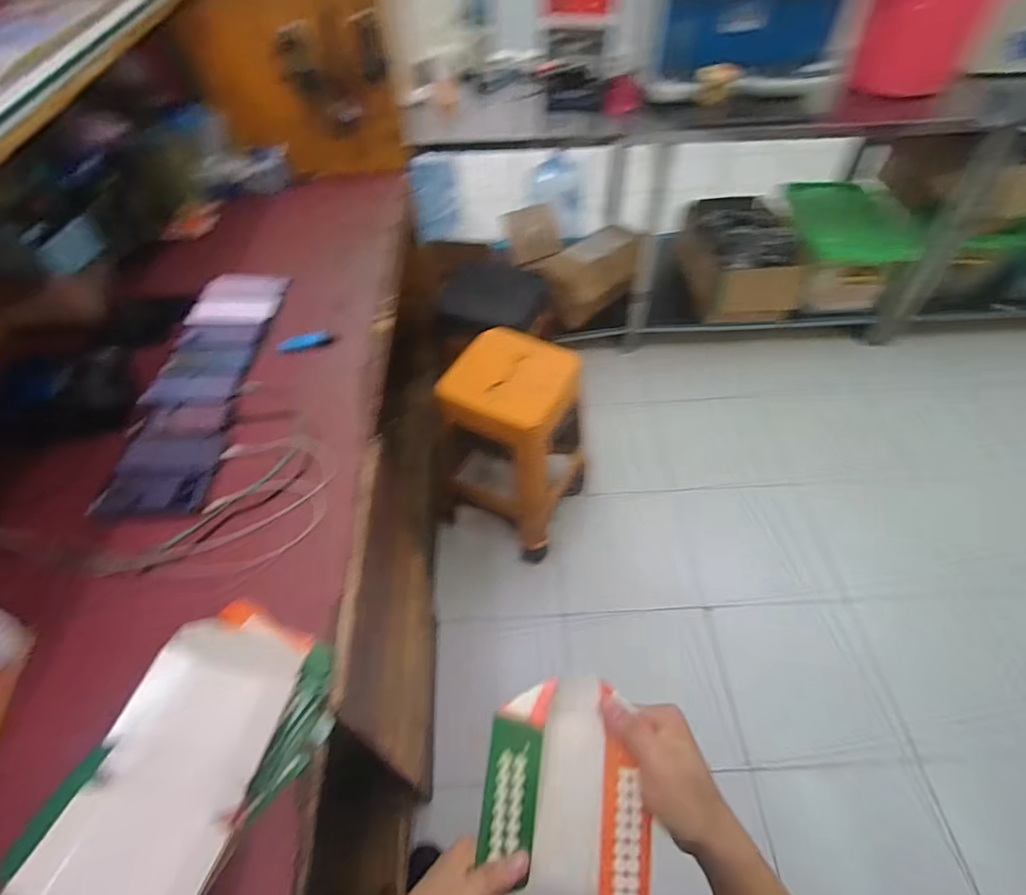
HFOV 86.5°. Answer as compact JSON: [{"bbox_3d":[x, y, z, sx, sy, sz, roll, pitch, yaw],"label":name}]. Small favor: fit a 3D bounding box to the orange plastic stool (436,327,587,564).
[{"bbox_3d":[-0.024,-0.013,1.545,0.415,0.552,0.323,25,56,20],"label":"orange plastic stool"}]

